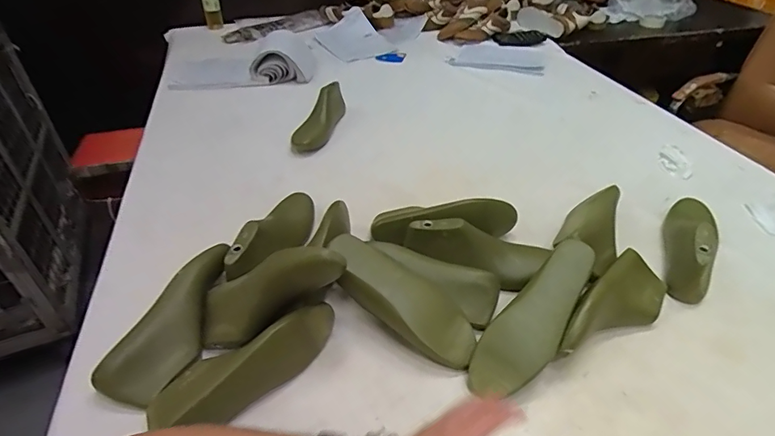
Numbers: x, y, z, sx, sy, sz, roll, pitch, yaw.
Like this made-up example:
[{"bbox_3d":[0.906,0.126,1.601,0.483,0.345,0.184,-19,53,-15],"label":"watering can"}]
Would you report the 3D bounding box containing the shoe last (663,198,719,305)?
[{"bbox_3d":[0.503,0.031,0.749,0.070,0.084,0.250,18,43,25],"label":"shoe last"}]

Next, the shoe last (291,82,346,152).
[{"bbox_3d":[-0.158,-0.248,1.096,0.071,0.070,0.242,13,58,20],"label":"shoe last"}]

